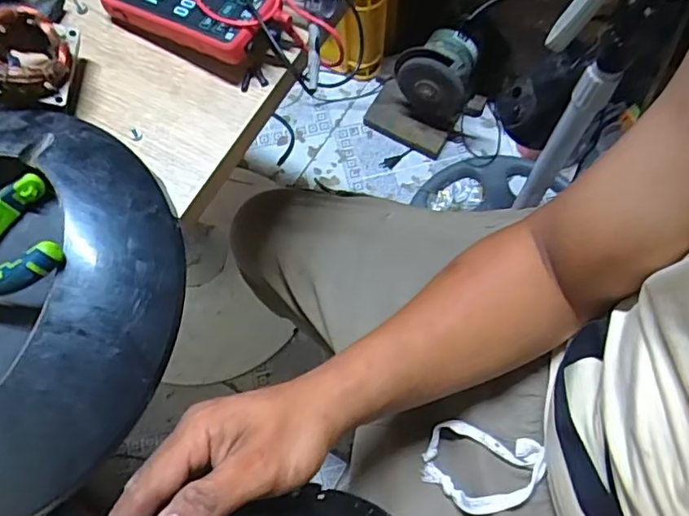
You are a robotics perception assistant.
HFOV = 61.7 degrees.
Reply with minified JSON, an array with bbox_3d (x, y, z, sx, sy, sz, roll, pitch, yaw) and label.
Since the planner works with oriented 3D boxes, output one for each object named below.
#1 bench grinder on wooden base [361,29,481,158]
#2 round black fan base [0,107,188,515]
[{"bbox_3d":[0.158,-0.359,1.231,0.190,0.213,0.139,27,71,12],"label":"bench grinder on wooden base"},{"bbox_3d":[-0.254,0.030,0.391,0.264,0.056,0.286,-1,67,1],"label":"round black fan base"}]

